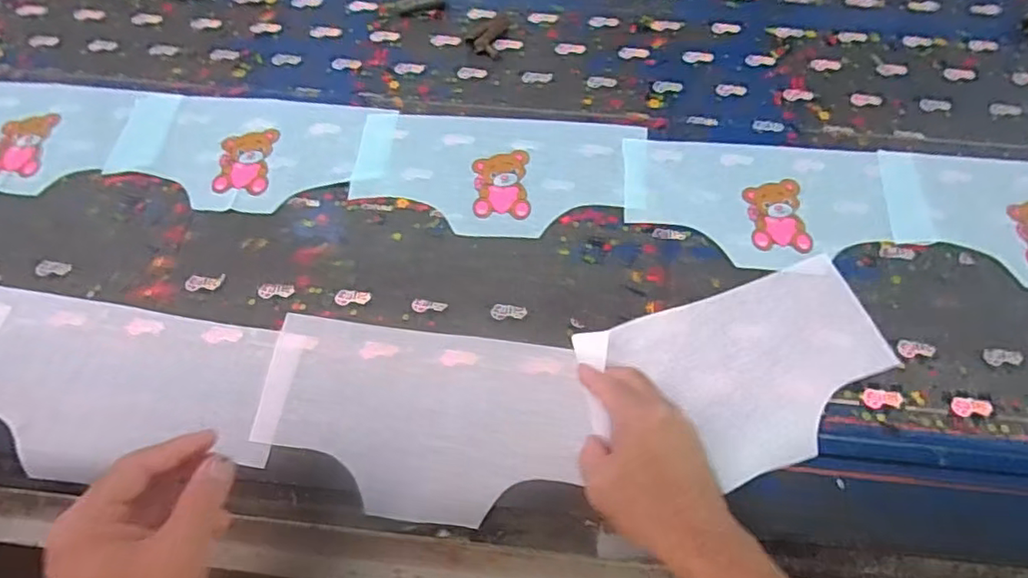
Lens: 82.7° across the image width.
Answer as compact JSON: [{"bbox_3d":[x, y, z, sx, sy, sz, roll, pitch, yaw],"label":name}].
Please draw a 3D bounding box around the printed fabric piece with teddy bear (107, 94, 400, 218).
[{"bbox_3d":[-0.290,-0.152,0.644,0.301,0.005,0.150,4,63,3],"label":"printed fabric piece with teddy bear"}]

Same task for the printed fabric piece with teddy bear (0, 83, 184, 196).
[{"bbox_3d":[-0.543,-0.171,0.656,0.306,0.008,0.145,6,65,5],"label":"printed fabric piece with teddy bear"}]

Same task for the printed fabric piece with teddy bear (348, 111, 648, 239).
[{"bbox_3d":[-0.017,-0.125,0.629,0.308,0.004,0.153,5,63,3],"label":"printed fabric piece with teddy bear"}]

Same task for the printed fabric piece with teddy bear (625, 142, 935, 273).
[{"bbox_3d":[0.275,-0.092,0.609,0.313,0.005,0.151,2,63,1],"label":"printed fabric piece with teddy bear"}]

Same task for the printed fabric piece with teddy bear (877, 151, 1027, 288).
[{"bbox_3d":[0.527,-0.070,0.595,0.276,0.005,0.152,4,63,3],"label":"printed fabric piece with teddy bear"}]

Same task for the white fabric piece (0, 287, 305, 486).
[{"bbox_3d":[-0.367,0.091,0.530,0.318,0.013,0.153,8,70,4],"label":"white fabric piece"}]

